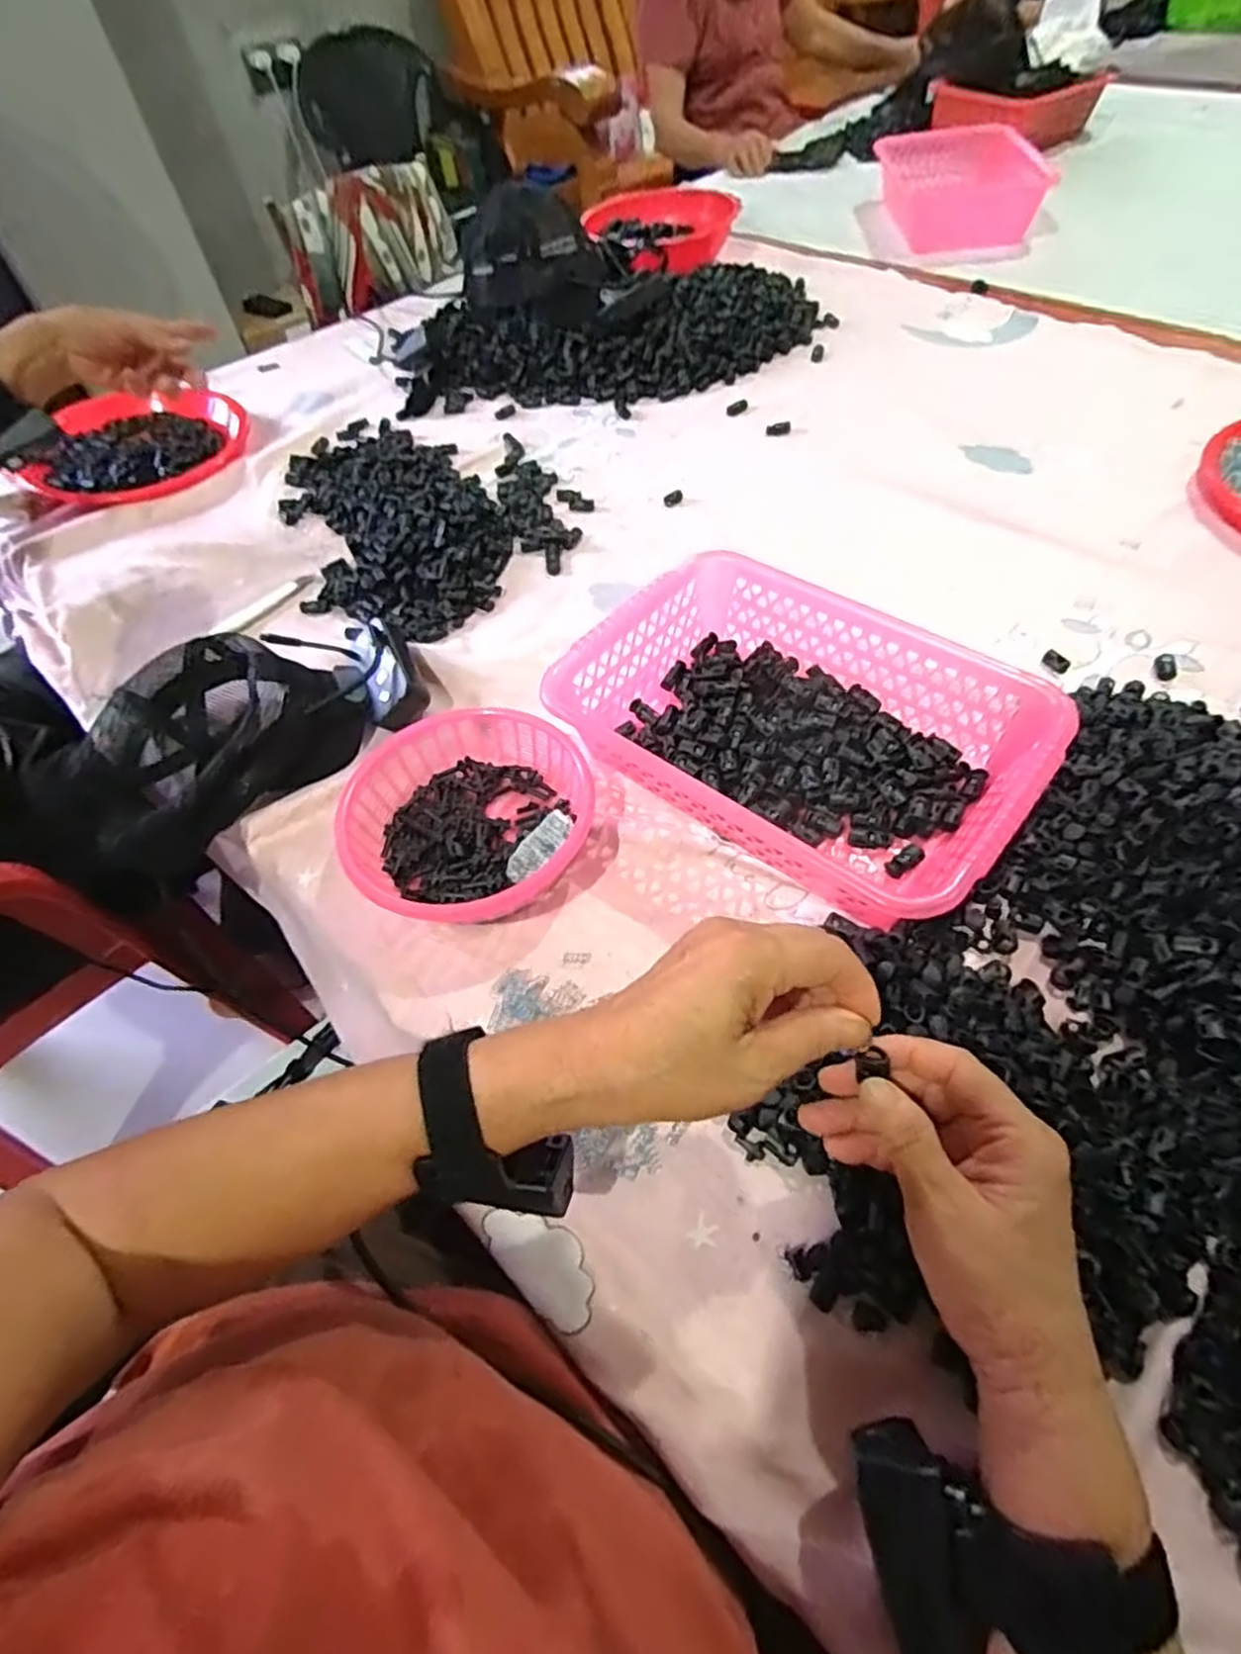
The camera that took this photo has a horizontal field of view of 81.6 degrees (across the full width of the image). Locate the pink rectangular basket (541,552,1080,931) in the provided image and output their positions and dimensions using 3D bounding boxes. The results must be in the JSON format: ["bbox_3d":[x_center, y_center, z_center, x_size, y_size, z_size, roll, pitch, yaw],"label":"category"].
[{"bbox_3d":[0.124,-0.069,0.515,0.304,0.081,0.201,32,64,23],"label":"pink rectangular basket"}]

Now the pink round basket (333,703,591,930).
[{"bbox_3d":[-0.104,-0.007,0.501,0.171,0.051,0.165,-2,56,3],"label":"pink round basket"}]

